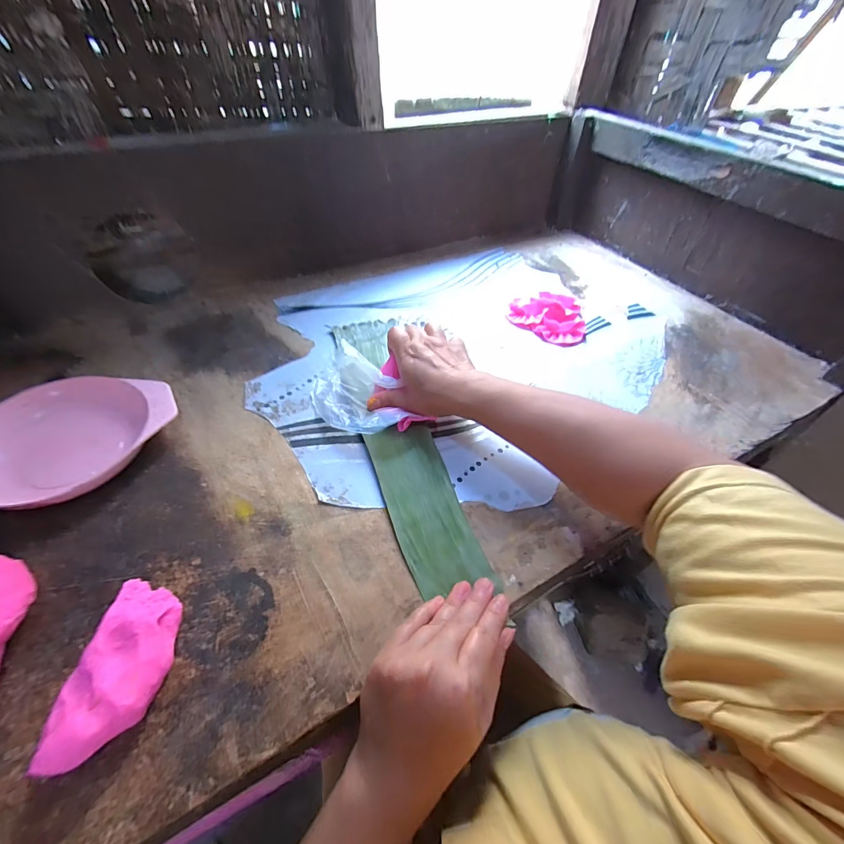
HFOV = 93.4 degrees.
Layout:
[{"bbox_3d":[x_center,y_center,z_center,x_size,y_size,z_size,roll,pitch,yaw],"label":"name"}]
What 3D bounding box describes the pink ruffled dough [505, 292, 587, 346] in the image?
[{"bbox_3d":[0.176,-0.149,0.552,0.105,0.029,0.088,13,50,8],"label":"pink ruffled dough"}]

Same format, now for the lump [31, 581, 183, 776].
[{"bbox_3d":[-0.185,0.155,0.249,0.043,0.038,0.096,6,49,2],"label":"lump"}]

